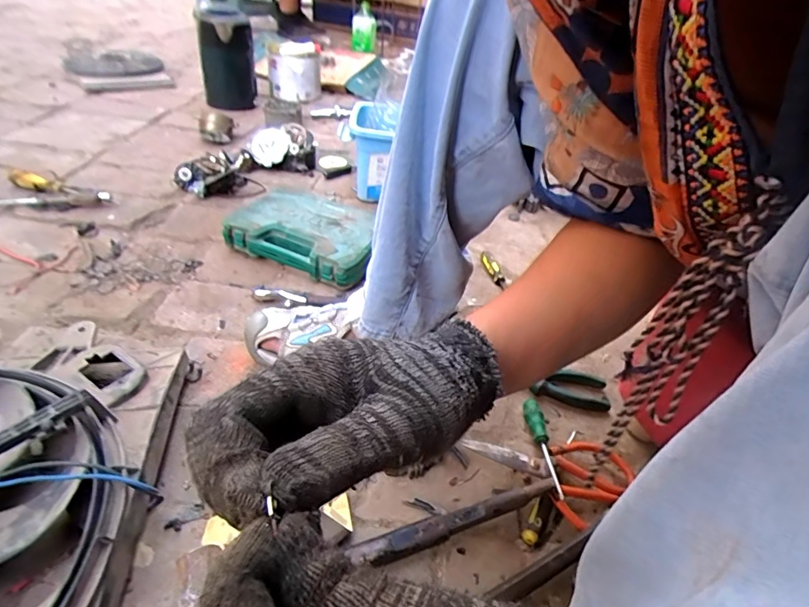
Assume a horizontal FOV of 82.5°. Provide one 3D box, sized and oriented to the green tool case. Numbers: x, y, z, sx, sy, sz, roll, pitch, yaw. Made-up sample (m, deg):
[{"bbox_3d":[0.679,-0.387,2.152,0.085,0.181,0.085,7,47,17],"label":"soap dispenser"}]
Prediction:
[{"bbox_3d":[-0.178,-0.128,0.824,0.270,0.062,0.188,19,40,14],"label":"green tool case"}]

